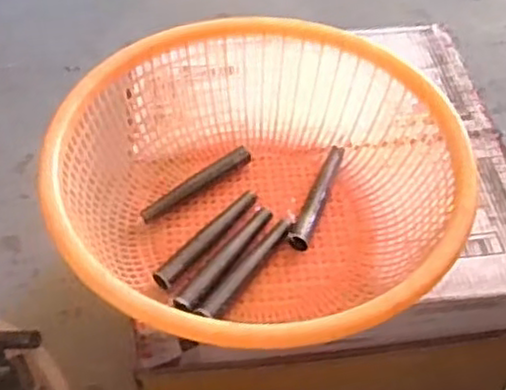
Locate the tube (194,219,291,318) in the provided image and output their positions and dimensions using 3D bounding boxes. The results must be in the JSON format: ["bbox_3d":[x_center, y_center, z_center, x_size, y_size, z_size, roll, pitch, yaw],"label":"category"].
[{"bbox_3d":[-0.007,0.074,0.721,0.019,0.014,0.145,30,57,21],"label":"tube"}]

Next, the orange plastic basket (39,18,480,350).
[{"bbox_3d":[0.006,-0.004,0.725,0.391,0.138,0.377,0,52,-1],"label":"orange plastic basket"}]

